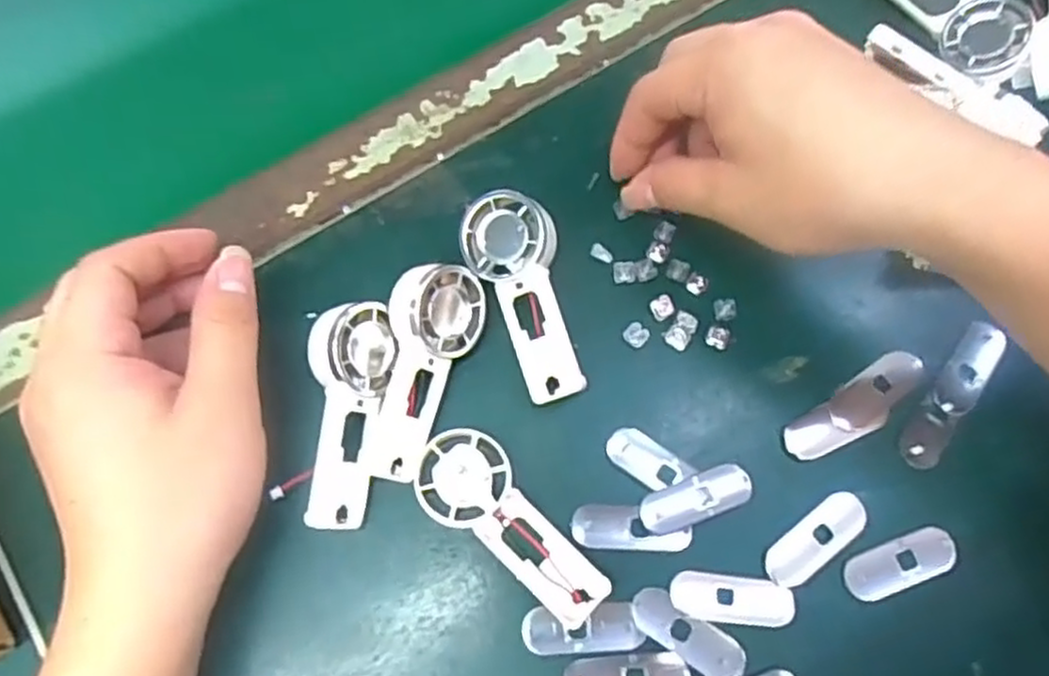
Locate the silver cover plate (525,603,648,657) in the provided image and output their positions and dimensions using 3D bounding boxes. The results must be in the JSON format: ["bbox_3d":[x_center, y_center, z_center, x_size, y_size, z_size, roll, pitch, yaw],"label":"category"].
[{"bbox_3d":[0.024,0.119,0.306,0.048,0.004,0.018,-2,71,-1],"label":"silver cover plate"}]

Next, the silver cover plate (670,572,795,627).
[{"bbox_3d":[0.087,0.108,0.312,0.051,0.004,0.019,6,71,2],"label":"silver cover plate"}]

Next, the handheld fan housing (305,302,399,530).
[{"bbox_3d":[-0.073,0.032,0.314,0.033,0.032,0.091,0,71,0],"label":"handheld fan housing"}]

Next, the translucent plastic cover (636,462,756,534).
[{"bbox_3d":[0.074,0.069,0.324,0.049,0.004,0.019,-20,73,-7],"label":"translucent plastic cover"}]

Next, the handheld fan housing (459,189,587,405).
[{"bbox_3d":[0.000,-0.018,0.335,0.037,0.015,0.094,-18,86,19],"label":"handheld fan housing"}]

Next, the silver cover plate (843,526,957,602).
[{"bbox_3d":[0.160,0.095,0.318,0.051,0.004,0.020,-18,72,-6],"label":"silver cover plate"}]

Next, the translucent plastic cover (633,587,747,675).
[{"bbox_3d":[0.068,0.121,0.307,0.050,0.004,0.019,32,74,10],"label":"translucent plastic cover"}]

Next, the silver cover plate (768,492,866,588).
[{"bbox_3d":[0.125,0.086,0.319,0.051,0.004,0.017,-40,76,-12],"label":"silver cover plate"}]

